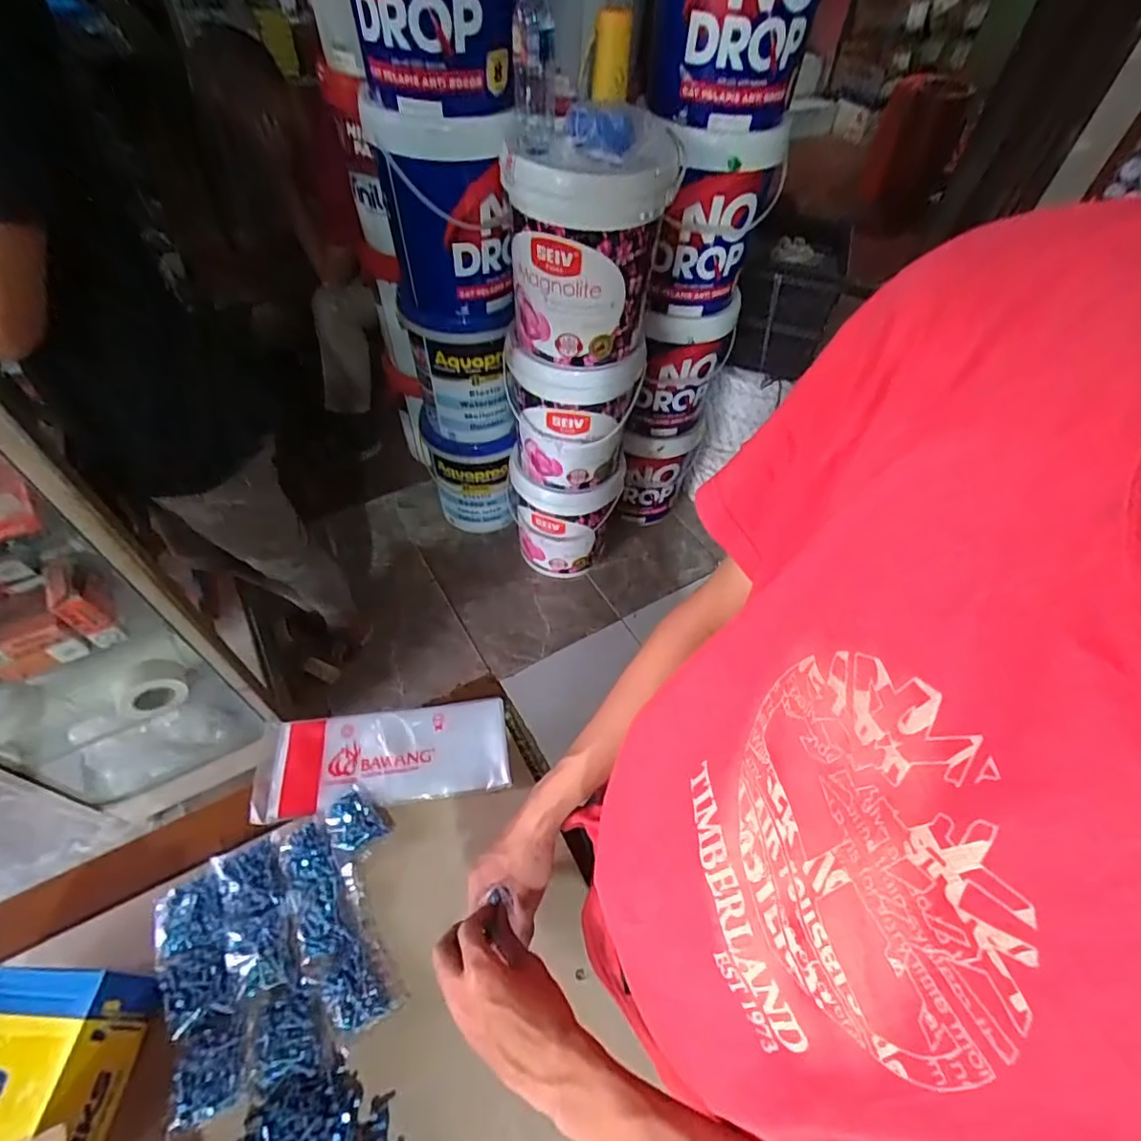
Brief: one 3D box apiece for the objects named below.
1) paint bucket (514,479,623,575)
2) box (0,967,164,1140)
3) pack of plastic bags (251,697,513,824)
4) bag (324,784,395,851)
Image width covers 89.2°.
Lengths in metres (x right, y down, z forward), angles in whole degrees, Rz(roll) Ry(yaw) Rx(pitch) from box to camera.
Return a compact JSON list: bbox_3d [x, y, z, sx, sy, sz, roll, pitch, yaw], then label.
[{"bbox_3d":[-0.020,-0.177,1.695,0.294,0.397,0.243,-5,53,-7],"label":"paint bucket"},{"bbox_3d":[-0.413,0.392,0.442,0.098,0.088,0.142,5,52,1],"label":"box"},{"bbox_3d":[-0.212,0.212,0.664,0.276,0.012,0.108,-5,53,-7],"label":"pack of plastic bags"},{"bbox_3d":[-0.229,0.265,0.610,0.067,0.023,0.055,32,57,20],"label":"bag"}]

